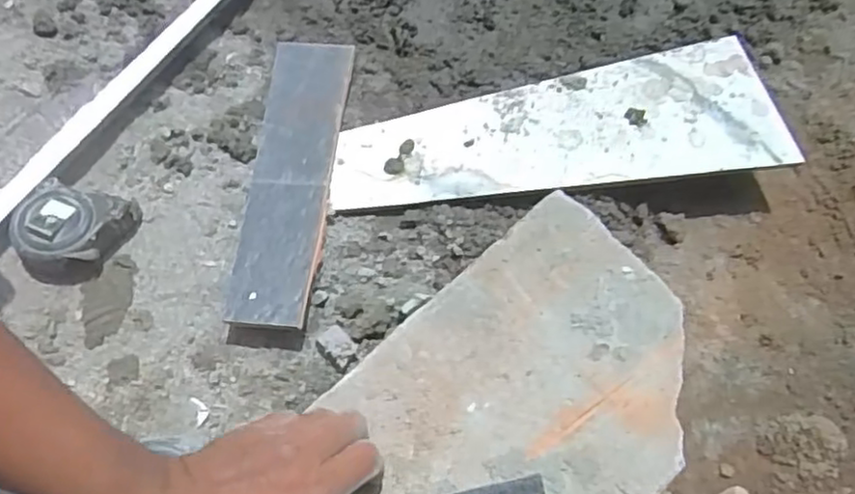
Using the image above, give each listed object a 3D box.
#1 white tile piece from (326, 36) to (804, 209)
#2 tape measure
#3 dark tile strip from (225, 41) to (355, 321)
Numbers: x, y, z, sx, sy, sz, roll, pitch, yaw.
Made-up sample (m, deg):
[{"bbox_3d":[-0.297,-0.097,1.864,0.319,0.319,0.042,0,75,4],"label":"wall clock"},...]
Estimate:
[{"bbox_3d":[0.109,-0.096,0.604,0.383,0.007,0.127,-11,67,-1],"label":"white tile piece"},{"bbox_3d":[-0.287,-0.011,0.551,0.083,0.040,0.076,11,66,2],"label":"tape measure"},{"bbox_3d":[-0.119,-0.066,0.598,0.071,0.015,0.288,0,61,8],"label":"dark tile strip"}]

